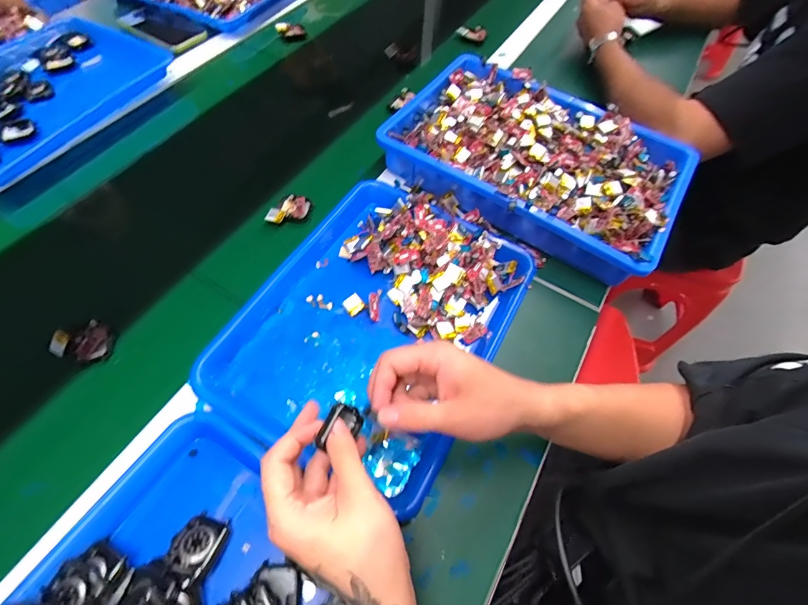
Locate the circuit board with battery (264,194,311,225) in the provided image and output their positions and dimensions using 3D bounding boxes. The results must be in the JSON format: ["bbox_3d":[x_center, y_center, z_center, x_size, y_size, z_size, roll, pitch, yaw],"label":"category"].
[{"bbox_3d":[-0.149,-0.119,0.517,0.045,0.017,0.052,19,60,6],"label":"circuit board with battery"}]

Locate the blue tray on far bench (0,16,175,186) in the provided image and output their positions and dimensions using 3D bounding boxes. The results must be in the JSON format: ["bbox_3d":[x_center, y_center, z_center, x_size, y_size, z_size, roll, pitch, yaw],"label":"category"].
[{"bbox_3d":[-0.546,-0.314,0.587,0.226,0.036,0.343,30,62,12],"label":"blue tray on far bench"}]

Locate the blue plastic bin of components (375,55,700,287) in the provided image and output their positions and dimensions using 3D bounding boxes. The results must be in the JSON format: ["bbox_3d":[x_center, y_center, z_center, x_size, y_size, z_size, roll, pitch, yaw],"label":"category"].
[{"bbox_3d":[0.173,-0.195,0.535,0.375,0.064,0.240,32,62,12],"label":"blue plastic bin of components"}]

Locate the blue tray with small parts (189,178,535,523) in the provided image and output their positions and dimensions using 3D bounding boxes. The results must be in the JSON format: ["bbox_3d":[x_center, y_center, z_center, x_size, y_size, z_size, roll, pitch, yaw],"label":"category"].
[{"bbox_3d":[-0.028,0.013,0.430,0.253,0.044,0.321,28,61,10],"label":"blue tray with small parts"}]

